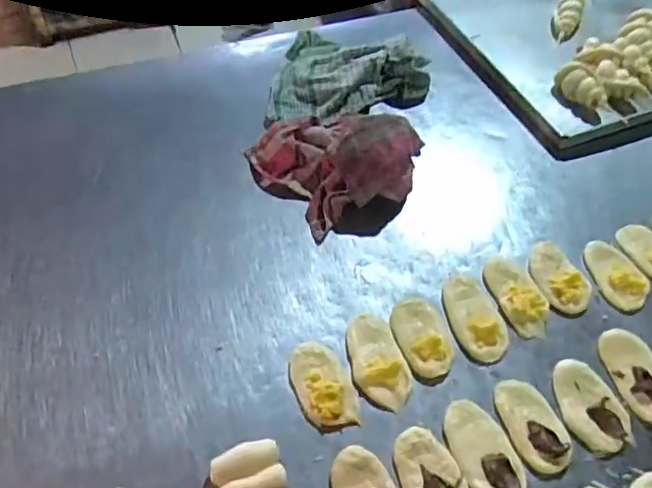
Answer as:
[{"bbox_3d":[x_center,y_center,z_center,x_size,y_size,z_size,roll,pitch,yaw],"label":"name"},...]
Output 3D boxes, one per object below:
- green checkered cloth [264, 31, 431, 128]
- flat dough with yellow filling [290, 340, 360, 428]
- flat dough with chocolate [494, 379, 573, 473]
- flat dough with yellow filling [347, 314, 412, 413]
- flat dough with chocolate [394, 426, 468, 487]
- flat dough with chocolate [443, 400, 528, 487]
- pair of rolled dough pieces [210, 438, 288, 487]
[{"bbox_3d":[0.035,-0.246,0.836,0.229,0.055,0.204,6,53,2],"label":"green checkered cloth"},{"bbox_3d":[-0.003,0.140,0.579,0.052,0.015,0.092,-19,56,-16],"label":"flat dough with yellow filling"},{"bbox_3d":[0.204,0.175,0.563,0.051,0.010,0.093,-14,55,-13],"label":"flat dough with chocolate"},{"bbox_3d":[0.053,0.117,0.596,0.056,0.022,0.106,-16,56,-14],"label":"flat dough with yellow filling"},{"bbox_3d":[0.097,0.212,0.525,0.055,0.014,0.090,-18,56,-15],"label":"flat dough with chocolate"},{"bbox_3d":[0.150,0.198,0.548,0.056,0.010,0.102,-14,55,-13],"label":"flat dough with chocolate"},{"bbox_3d":[-0.069,0.209,0.516,0.061,0.023,0.055,-15,56,-13],"label":"pair of rolled dough pieces"}]

